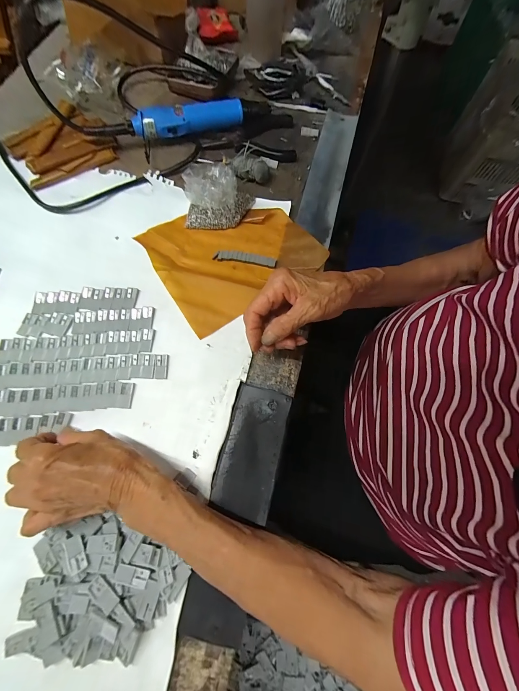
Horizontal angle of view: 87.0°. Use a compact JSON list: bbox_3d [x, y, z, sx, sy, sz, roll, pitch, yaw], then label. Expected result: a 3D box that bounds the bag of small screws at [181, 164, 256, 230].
[{"bbox_3d":[-0.055,-0.204,0.362,0.086,0.047,0.077,1,71,1],"label":"bag of small screws"}]

